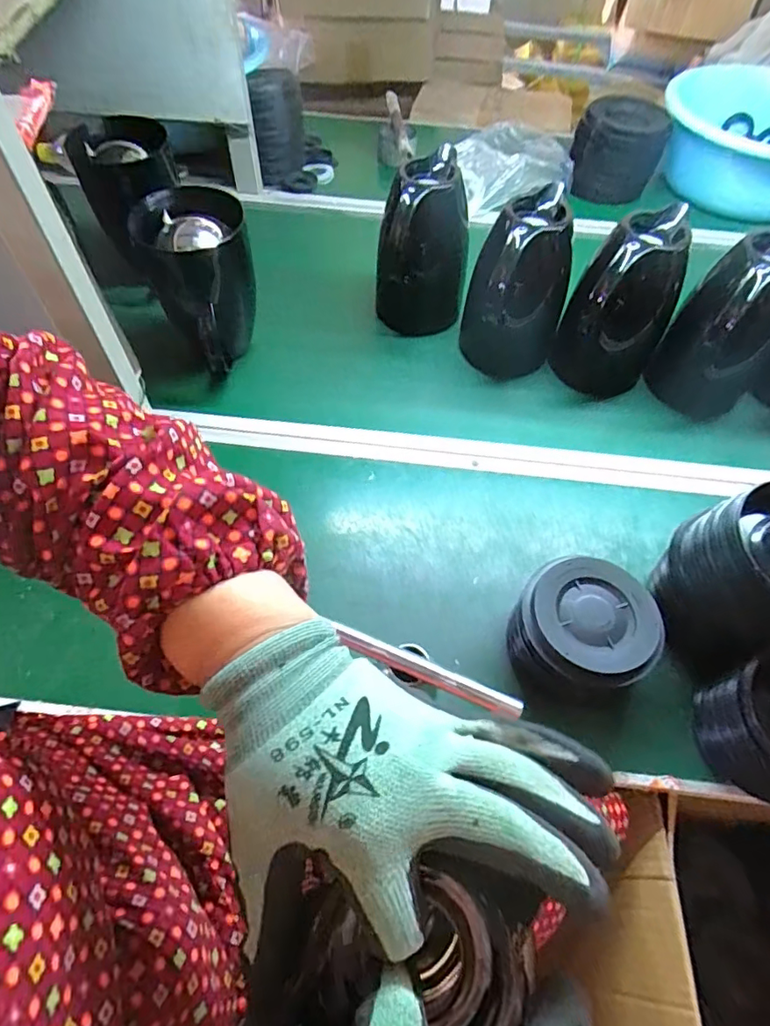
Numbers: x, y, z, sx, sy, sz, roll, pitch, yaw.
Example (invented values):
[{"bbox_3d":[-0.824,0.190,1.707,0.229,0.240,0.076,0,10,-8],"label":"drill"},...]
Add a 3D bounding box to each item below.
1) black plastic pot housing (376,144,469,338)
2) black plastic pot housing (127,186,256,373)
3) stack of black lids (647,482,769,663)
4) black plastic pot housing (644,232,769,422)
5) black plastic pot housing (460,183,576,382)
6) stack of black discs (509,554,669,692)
[{"bbox_3d":[0.053,-0.361,0.749,0.117,0.189,0.120,5,56,2],"label":"black plastic pot housing"},{"bbox_3d":[-0.224,-0.285,0.673,0.125,0.170,0.112,-16,58,-12],"label":"black plastic pot housing"},{"bbox_3d":[0.338,0.062,0.505,0.119,0.159,0.119,8,57,3],"label":"stack of black lids"},{"bbox_3d":[0.420,-0.221,0.672,0.121,0.195,0.152,36,62,20],"label":"black plastic pot housing"},{"bbox_3d":[0.167,-0.279,0.710,0.122,0.210,0.111,-9,57,-8],"label":"black plastic pot housing"},{"bbox_3d":[0.175,0.110,0.508,0.135,0.089,0.119,-10,57,-8],"label":"stack of black discs"}]

